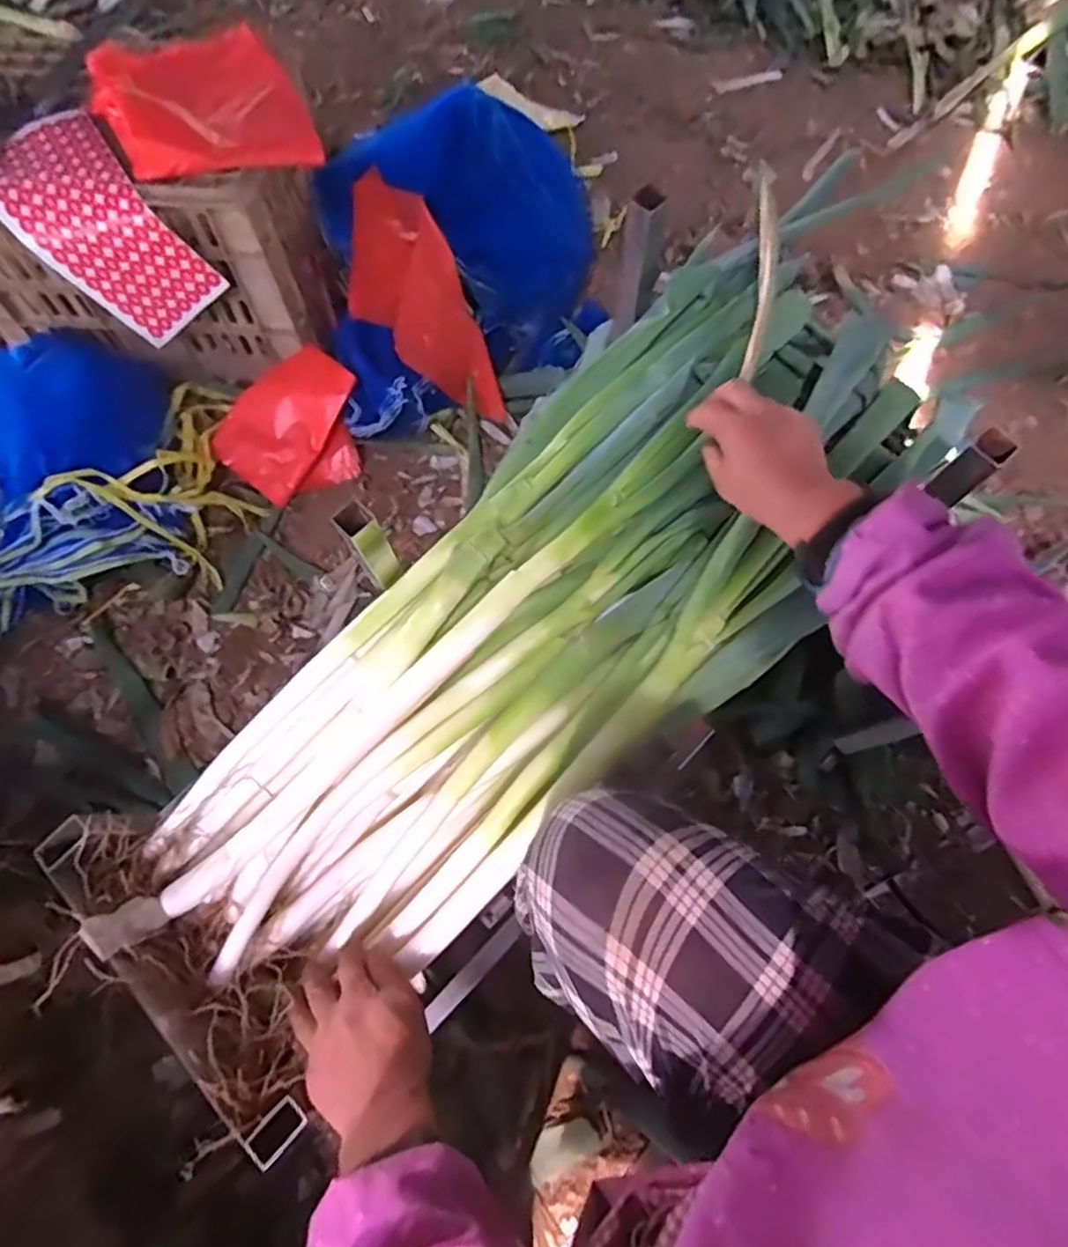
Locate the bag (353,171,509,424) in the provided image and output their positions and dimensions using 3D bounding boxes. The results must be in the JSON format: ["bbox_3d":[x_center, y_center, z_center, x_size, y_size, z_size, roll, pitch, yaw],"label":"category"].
[{"bbox_3d":[-0.173,-0.469,0.958,0.155,0.095,0.374,-29,95,-11],"label":"bag"}]

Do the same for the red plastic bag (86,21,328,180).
[{"bbox_3d":[-0.431,-0.675,0.856,0.234,0.052,0.281,-26,70,-12],"label":"red plastic bag"}]

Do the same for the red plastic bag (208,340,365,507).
[{"bbox_3d":[-0.358,-0.286,0.982,0.213,0.104,0.159,-25,71,-10],"label":"red plastic bag"}]

